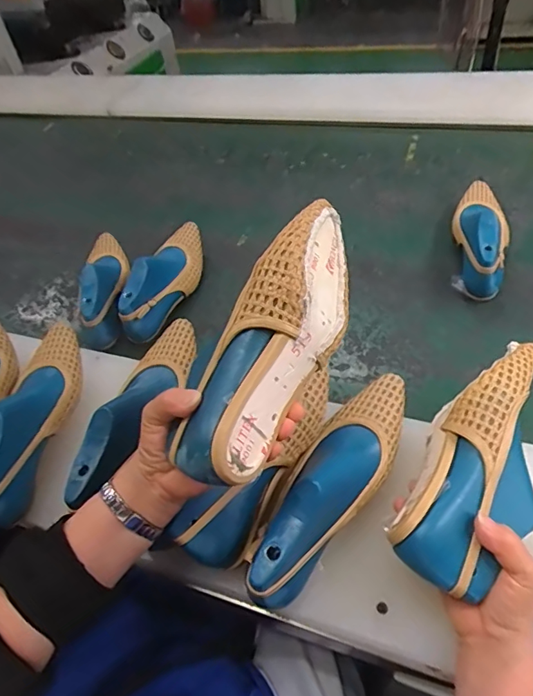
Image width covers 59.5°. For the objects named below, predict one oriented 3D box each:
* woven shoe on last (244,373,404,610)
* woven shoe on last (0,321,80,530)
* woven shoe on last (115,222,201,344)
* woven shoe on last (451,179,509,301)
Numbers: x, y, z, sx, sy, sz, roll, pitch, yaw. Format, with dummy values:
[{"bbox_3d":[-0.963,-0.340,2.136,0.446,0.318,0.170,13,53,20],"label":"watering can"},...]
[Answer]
[{"bbox_3d":[0.061,0.111,0.443,0.079,0.070,0.256,31,58,30],"label":"woven shoe on last"},{"bbox_3d":[-0.267,0.068,0.526,0.074,0.074,0.249,-7,47,1],"label":"woven shoe on last"},{"bbox_3d":[-0.161,-0.120,0.764,0.073,0.093,0.248,7,48,13],"label":"woven shoe on last"},{"bbox_3d":[0.346,-0.192,0.755,0.085,0.090,0.241,12,50,17],"label":"woven shoe on last"}]

